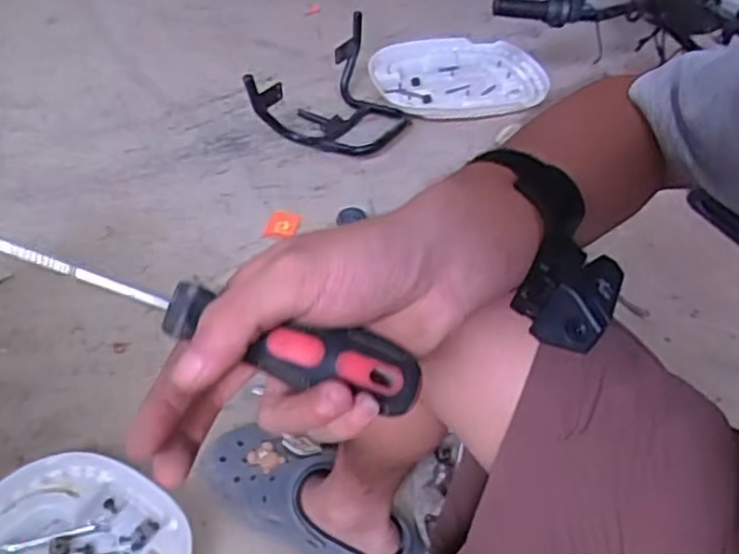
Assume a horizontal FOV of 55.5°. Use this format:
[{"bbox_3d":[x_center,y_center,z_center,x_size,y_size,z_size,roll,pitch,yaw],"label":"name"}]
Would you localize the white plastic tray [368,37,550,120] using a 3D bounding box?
[{"bbox_3d":[0.192,-0.426,1.490,0.368,0.045,0.298,-11,47,-15],"label":"white plastic tray"}]

